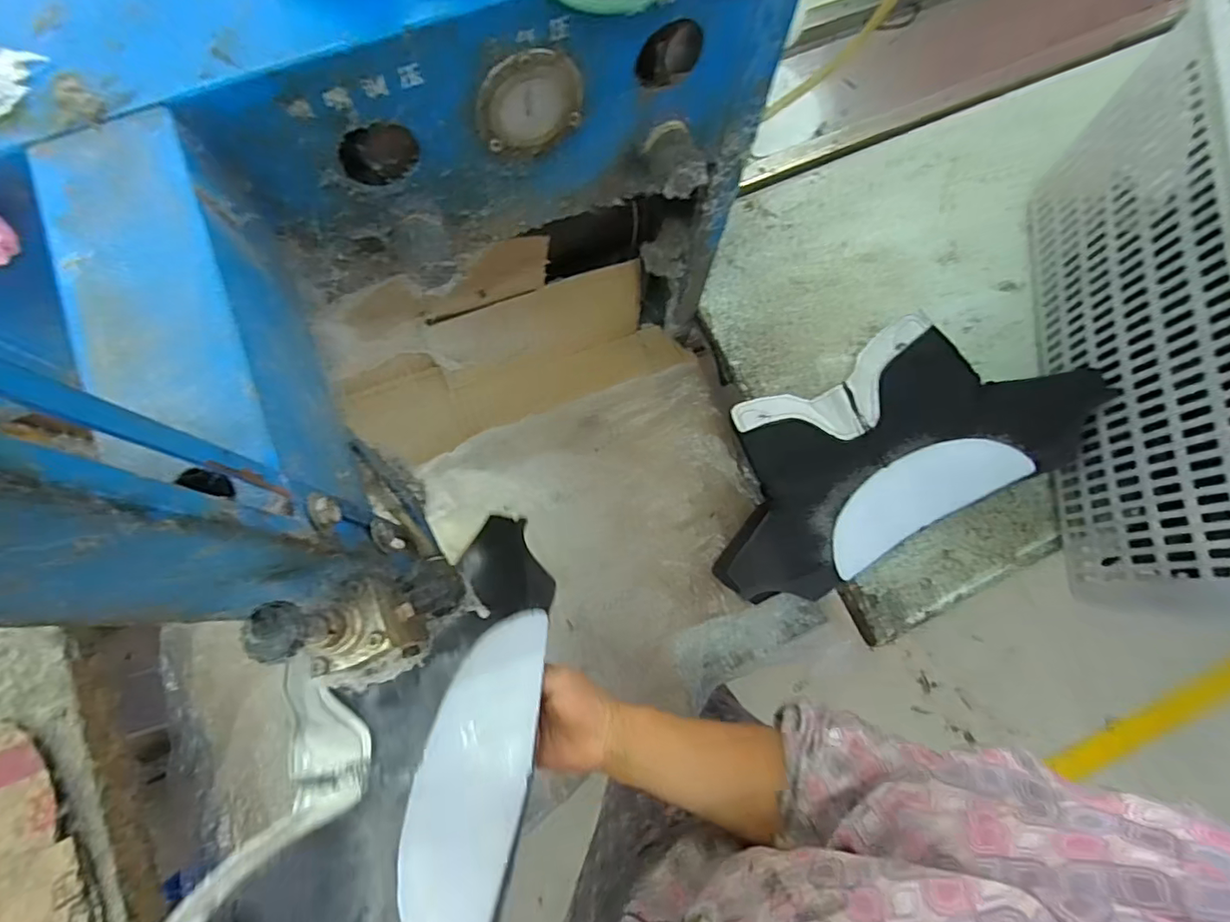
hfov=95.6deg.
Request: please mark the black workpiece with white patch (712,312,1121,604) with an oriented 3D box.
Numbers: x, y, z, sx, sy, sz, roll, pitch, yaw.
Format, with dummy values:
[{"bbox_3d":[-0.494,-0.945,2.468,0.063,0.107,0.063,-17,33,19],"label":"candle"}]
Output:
[{"bbox_3d":[0.256,-0.012,0.561,0.375,0.079,0.197,-28,79,-8],"label":"black workpiece with white patch"}]

